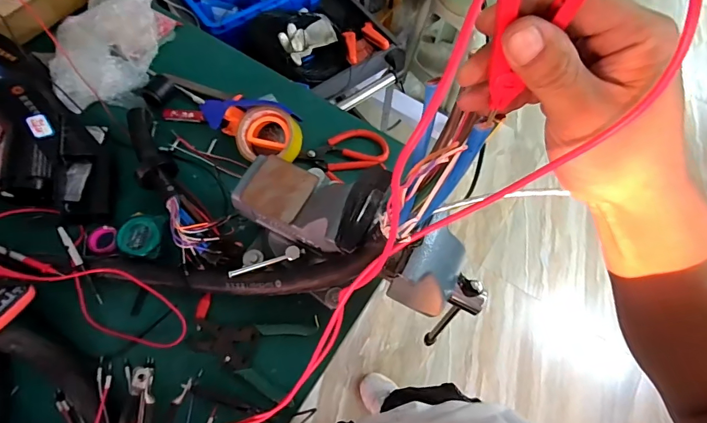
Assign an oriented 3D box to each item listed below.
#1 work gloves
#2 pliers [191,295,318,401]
[{"bbox_3d":[-0.105,-0.391,0.935,0.083,0.047,0.139,40,71,15],"label":"work gloves"},{"bbox_3d":[-0.143,0.183,0.557,0.162,0.020,0.103,13,67,5],"label":"pliers"}]

